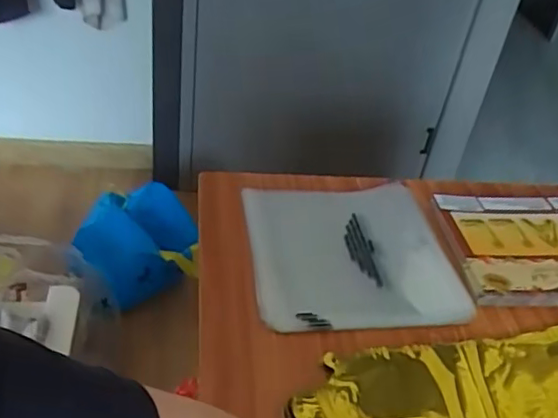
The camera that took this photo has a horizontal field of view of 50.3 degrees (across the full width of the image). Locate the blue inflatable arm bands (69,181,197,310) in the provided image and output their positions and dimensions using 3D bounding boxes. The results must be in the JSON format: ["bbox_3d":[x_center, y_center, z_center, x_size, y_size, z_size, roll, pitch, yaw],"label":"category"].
[{"bbox_3d":[-0.350,0.074,1.479,0.293,0.196,0.225,0,38,-11],"label":"blue inflatable arm bands"}]

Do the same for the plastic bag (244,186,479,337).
[{"bbox_3d":[0.079,0.037,0.641,0.219,0.026,0.207,1,38,-11],"label":"plastic bag"}]

